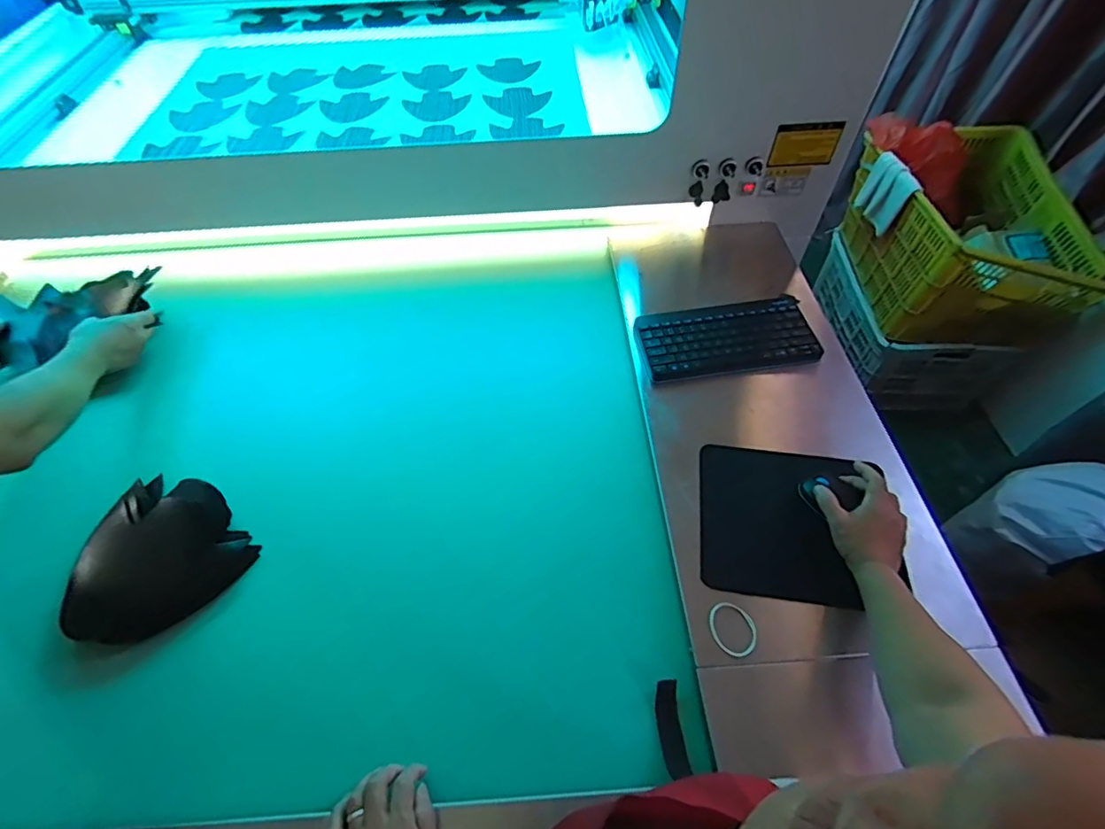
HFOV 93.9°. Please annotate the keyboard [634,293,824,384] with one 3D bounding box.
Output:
[{"bbox_3d":[0.288,-0.127,0.849,0.287,0.021,0.146,-11,55,-8],"label":"keyboard"}]

